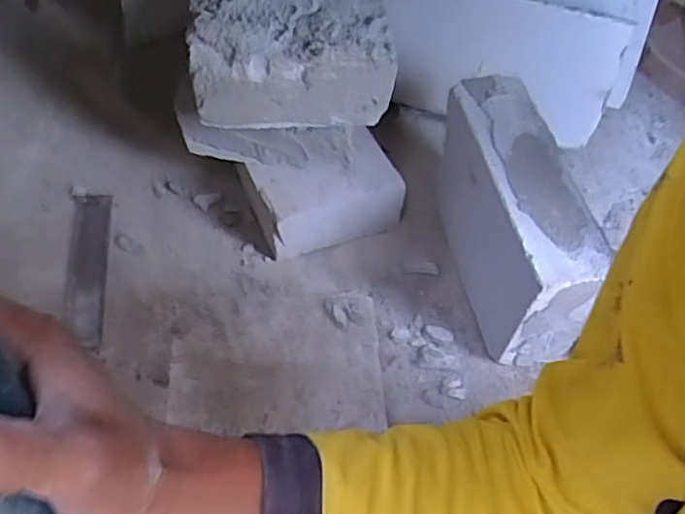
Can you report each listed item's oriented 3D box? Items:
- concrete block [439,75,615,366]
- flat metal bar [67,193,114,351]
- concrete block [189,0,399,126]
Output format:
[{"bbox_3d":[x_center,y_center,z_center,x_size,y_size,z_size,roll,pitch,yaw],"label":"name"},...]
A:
[{"bbox_3d":[0.223,-0.045,0.891,0.121,0.213,0.338,-10,55,-12],"label":"concrete block"},{"bbox_3d":[-0.362,0.010,0.924,0.054,0.013,0.256,-5,54,-8],"label":"flat metal bar"},{"bbox_3d":[-0.067,-0.278,0.841,0.241,0.114,0.195,-2,53,-6],"label":"concrete block"}]

